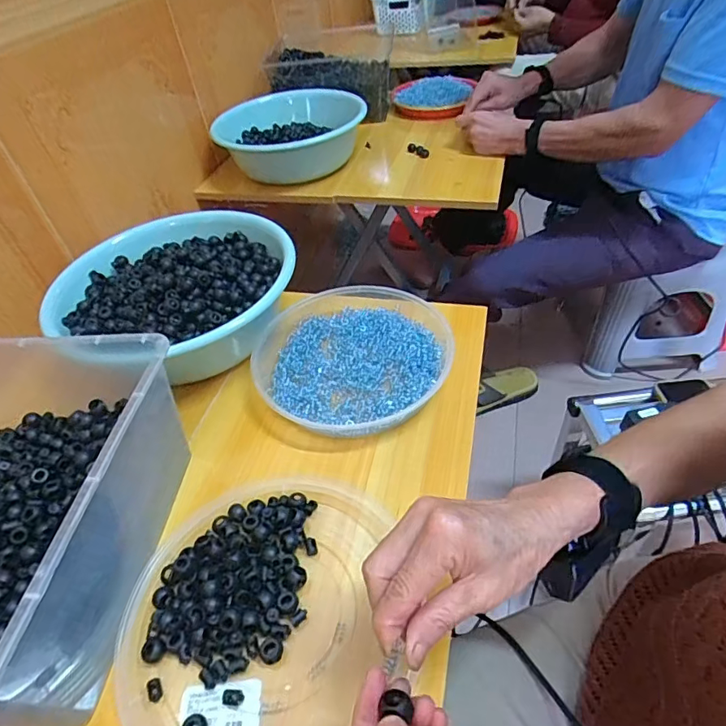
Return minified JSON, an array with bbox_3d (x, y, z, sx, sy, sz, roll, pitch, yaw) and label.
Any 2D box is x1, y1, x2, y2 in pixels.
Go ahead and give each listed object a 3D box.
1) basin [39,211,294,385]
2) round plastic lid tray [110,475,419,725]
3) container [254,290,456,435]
[{"bbox_3d":[-0.230,-0.095,0.629,0.278,0.089,0.254,-4,45,4],"label":"basin"},{"bbox_3d":[-0.083,0.202,0.389,0.216,0.030,0.228,-4,45,4],"label":"round plastic lid tray"},{"bbox_3d":[-0.014,-0.006,0.576,0.221,0.049,0.237,-4,45,4],"label":"container"}]

